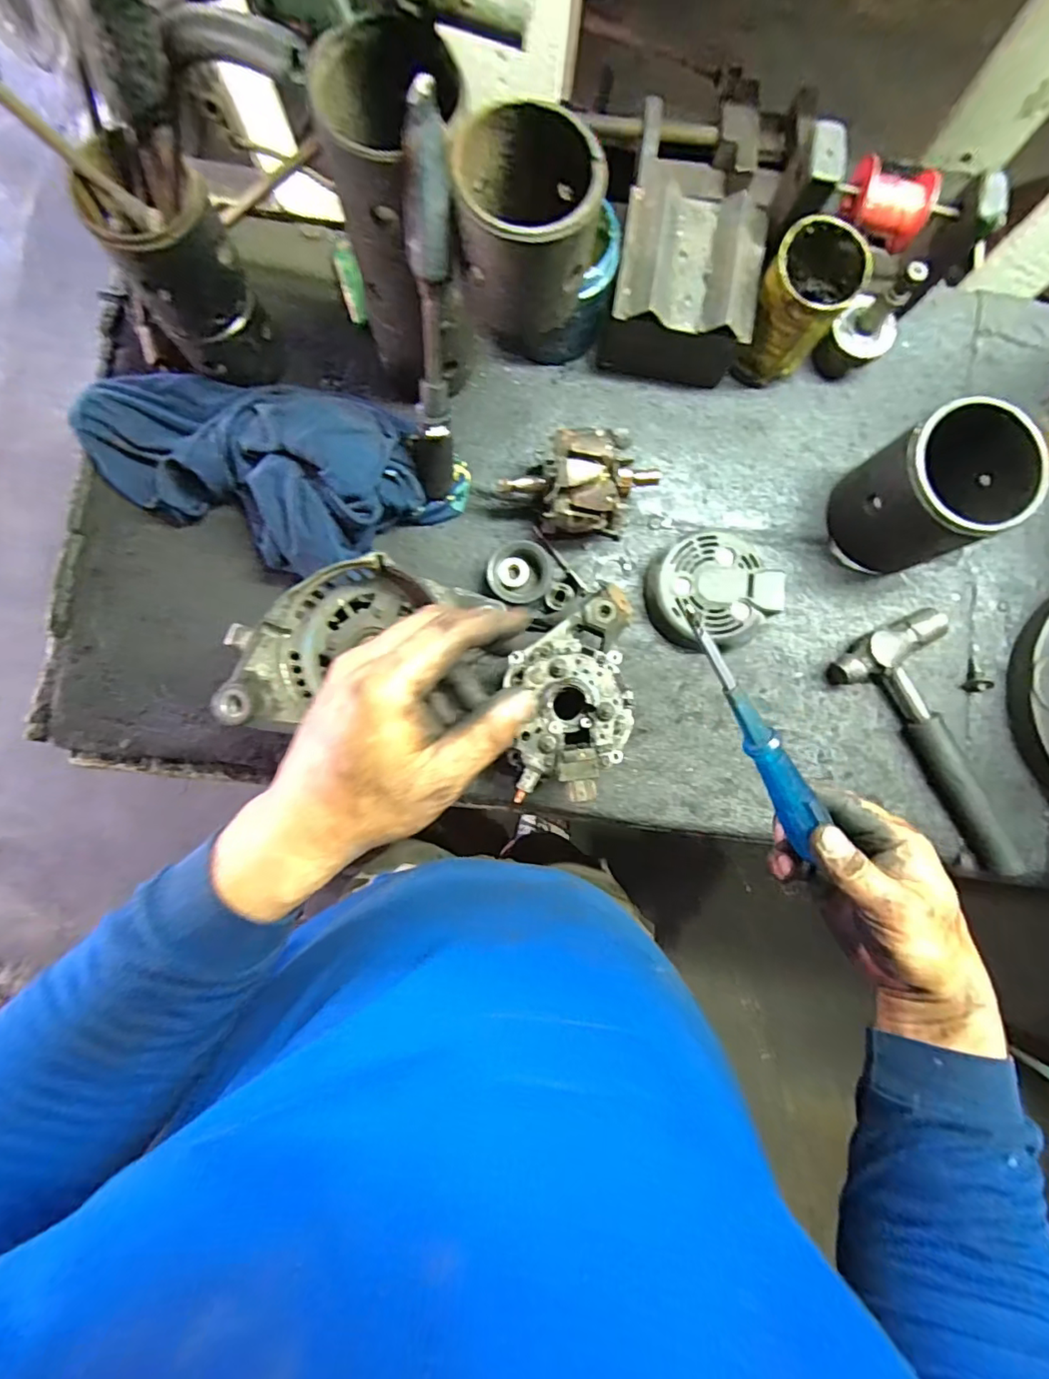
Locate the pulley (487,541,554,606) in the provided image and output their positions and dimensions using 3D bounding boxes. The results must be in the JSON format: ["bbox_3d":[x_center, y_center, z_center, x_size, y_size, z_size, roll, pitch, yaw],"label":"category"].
[{"bbox_3d":[-0.004,-0.107,0.523,0.056,0.026,0.052,0,85,-3],"label":"pulley"}]

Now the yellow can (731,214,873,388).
[{"bbox_3d":[0.239,-0.339,0.507,0.071,0.118,0.085,31,84,0],"label":"yellow can"}]

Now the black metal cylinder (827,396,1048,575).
[{"bbox_3d":[0.357,-0.171,0.496,0.117,0.125,0.103,-24,86,-5],"label":"black metal cylinder"}]

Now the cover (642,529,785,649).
[{"bbox_3d":[0.175,-0.090,0.529,0.120,0.030,0.103,-4,85,-3],"label":"cover"}]

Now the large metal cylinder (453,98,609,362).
[{"bbox_3d":[0.002,-0.292,0.359,0.085,0.085,0.093,7,84,-2],"label":"large metal cylinder"}]

